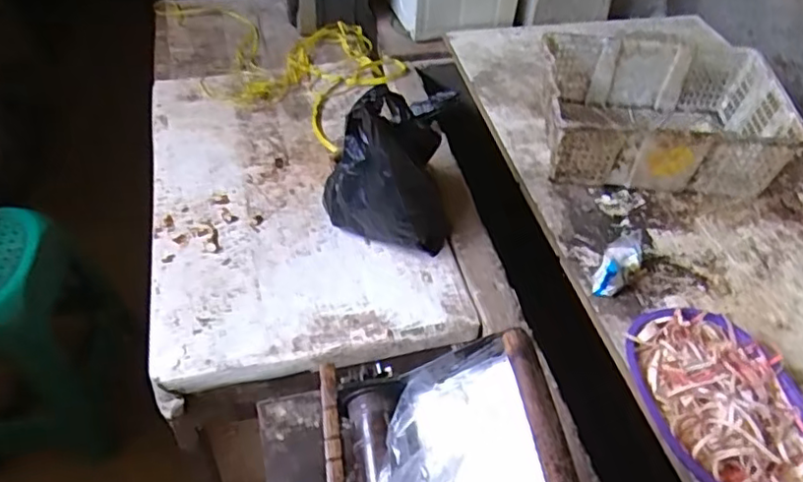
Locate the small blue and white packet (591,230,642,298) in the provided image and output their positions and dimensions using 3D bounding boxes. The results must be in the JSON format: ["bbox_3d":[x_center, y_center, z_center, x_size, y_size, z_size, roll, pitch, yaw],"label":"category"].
[{"bbox_3d":[0.384,0.036,1.092,0.062,0.067,0.141,30,65,22],"label":"small blue and white packet"}]

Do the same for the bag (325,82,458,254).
[{"bbox_3d":[-0.018,-0.119,1.132,0.230,0.291,0.188,-1,46,-7],"label":"bag"}]

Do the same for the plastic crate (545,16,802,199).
[{"bbox_3d":[0.538,-0.287,1.344,0.455,0.173,0.378,7,45,1],"label":"plastic crate"}]

